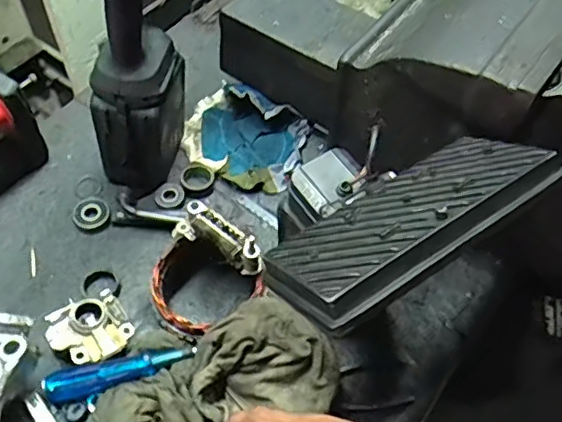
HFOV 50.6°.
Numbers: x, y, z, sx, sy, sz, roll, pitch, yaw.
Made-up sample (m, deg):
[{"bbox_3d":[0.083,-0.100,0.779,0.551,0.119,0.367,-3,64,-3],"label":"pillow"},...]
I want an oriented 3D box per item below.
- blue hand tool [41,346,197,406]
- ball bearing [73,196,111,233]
[{"bbox_3d":[-0.151,0.152,0.558,0.143,0.020,0.023,-16,57,2],"label":"blue hand tool"},{"bbox_3d":[-0.218,0.003,0.682,0.039,0.013,0.040,1,55,-2],"label":"ball bearing"}]

